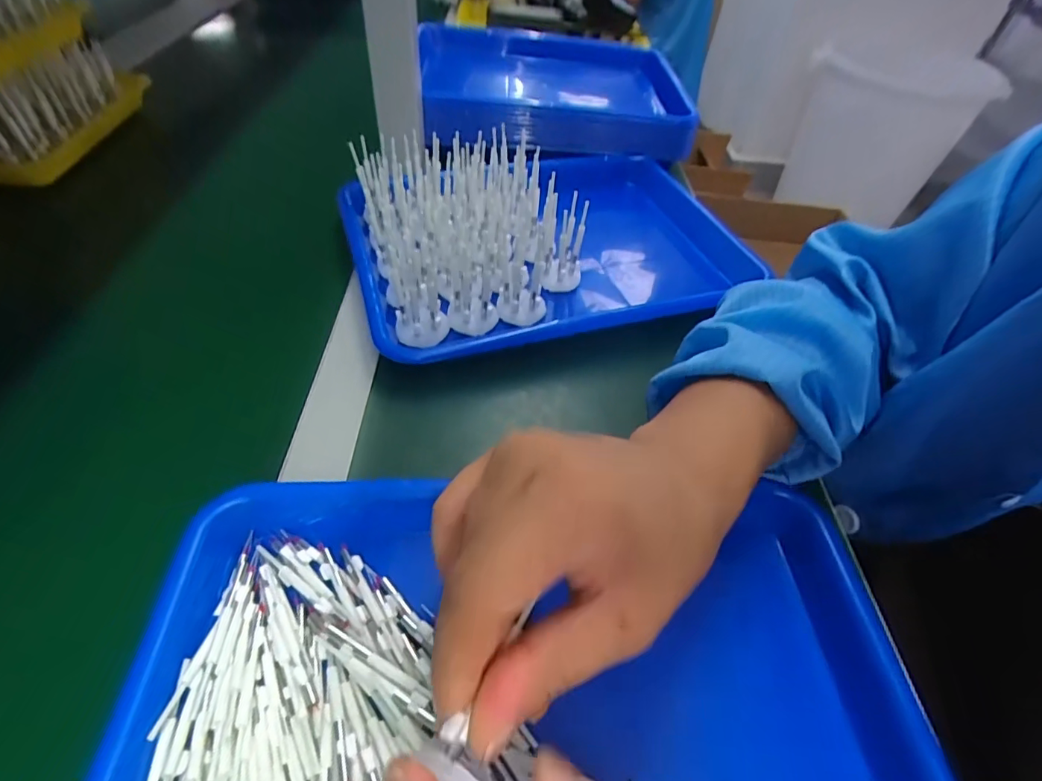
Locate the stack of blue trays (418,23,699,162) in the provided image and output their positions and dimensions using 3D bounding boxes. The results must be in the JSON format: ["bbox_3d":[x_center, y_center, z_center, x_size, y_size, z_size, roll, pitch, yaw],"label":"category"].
[{"bbox_3d":[0.036,-0.371,0.632,0.309,0.060,0.268,0,48,-6],"label":"stack of blue trays"}]

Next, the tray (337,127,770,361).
[{"bbox_3d":[0.009,-0.144,0.434,0.291,0.084,0.217,-13,51,-16],"label":"tray"}]

